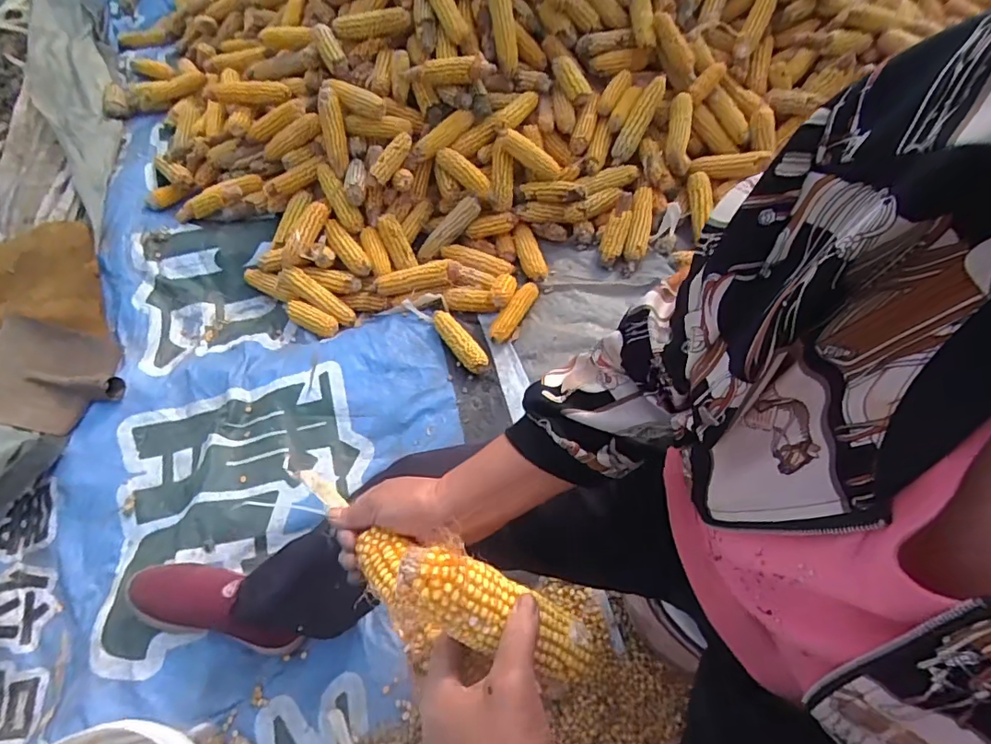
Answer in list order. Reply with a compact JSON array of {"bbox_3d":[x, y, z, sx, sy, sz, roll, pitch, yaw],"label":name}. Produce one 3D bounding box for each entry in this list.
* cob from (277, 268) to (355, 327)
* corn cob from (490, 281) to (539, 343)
[{"bbox_3d":[-0.396,-0.168,1.197,0.190,0.043,0.047,36,62,-6],"label":"cob"},{"bbox_3d":[0.045,-0.138,1.181,0.043,0.039,0.169,26,61,17],"label":"corn cob"}]

